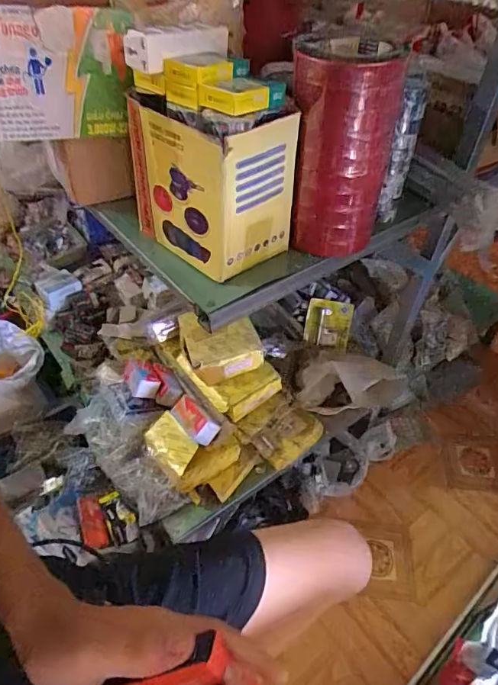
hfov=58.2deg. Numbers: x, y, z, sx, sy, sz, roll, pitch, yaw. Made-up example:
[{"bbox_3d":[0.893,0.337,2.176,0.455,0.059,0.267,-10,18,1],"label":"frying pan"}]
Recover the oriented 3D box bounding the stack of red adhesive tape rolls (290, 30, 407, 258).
[{"bbox_3d":[0.108,-0.227,0.544,0.110,0.241,0.115,8,48,7],"label":"stack of red adhesive tape rolls"}]

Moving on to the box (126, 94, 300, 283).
[{"bbox_3d":[-0.049,-0.202,0.545,0.119,0.167,0.176,-36,57,-28],"label":"box"}]

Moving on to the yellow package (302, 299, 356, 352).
[{"bbox_3d":[0.193,-0.043,1.098,0.109,0.119,0.015,10,16,2],"label":"yellow package"}]

